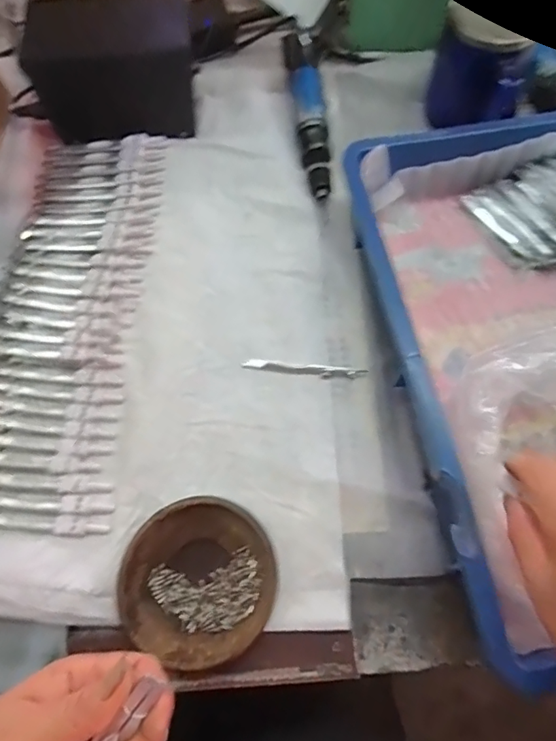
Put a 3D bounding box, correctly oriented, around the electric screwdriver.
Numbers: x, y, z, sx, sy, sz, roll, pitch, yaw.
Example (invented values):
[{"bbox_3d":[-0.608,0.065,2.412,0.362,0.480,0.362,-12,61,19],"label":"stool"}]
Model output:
[{"bbox_3d":[0.034,-0.280,0.509,0.030,0.034,0.212,-7,68,-2],"label":"electric screwdriver"}]

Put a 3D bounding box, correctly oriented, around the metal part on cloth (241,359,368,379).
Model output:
[{"bbox_3d":[0.023,-0.001,0.418,0.107,0.006,0.010,7,69,3],"label":"metal part on cloth"}]

